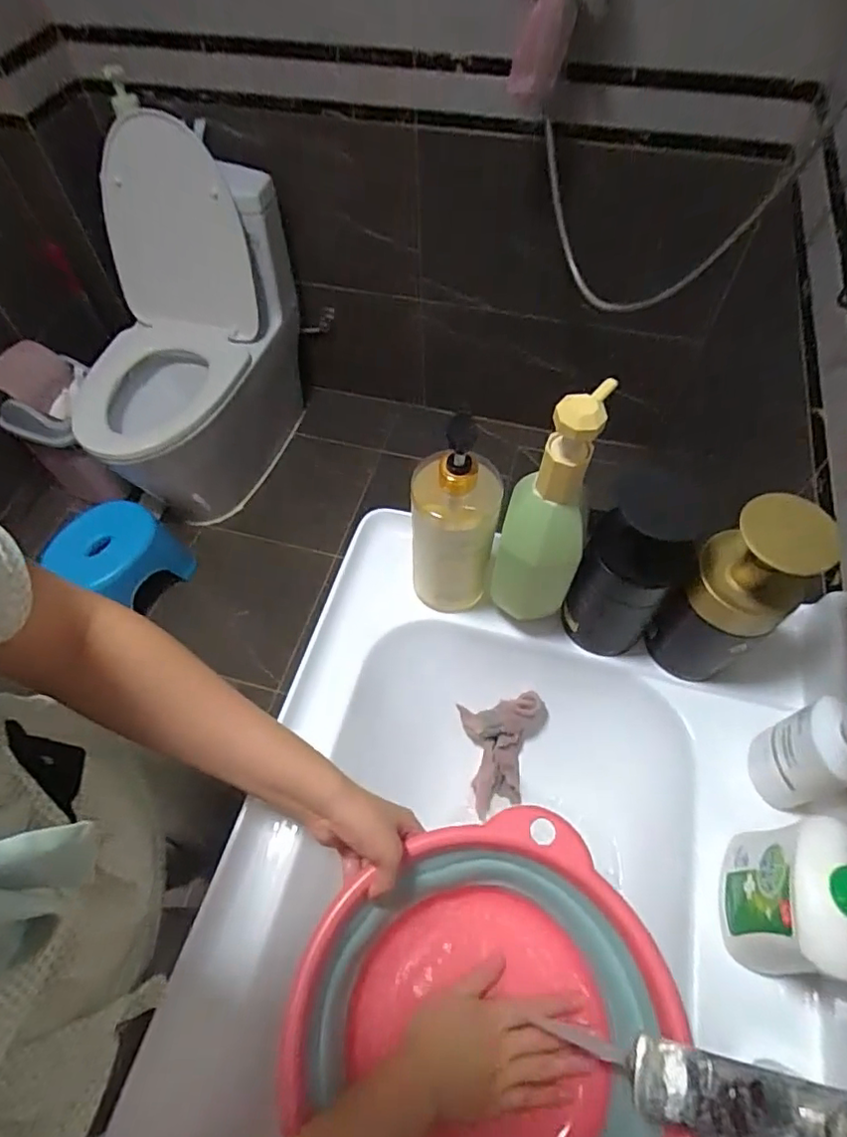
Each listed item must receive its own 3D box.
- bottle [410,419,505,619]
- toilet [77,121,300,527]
[{"bbox_3d":[0.027,-0.037,0.522,0.074,0.201,0.071,3,59,4],"label":"bottle"},{"bbox_3d":[-0.653,-0.592,1.529,0.448,0.732,0.750,15,60,11],"label":"toilet"}]

